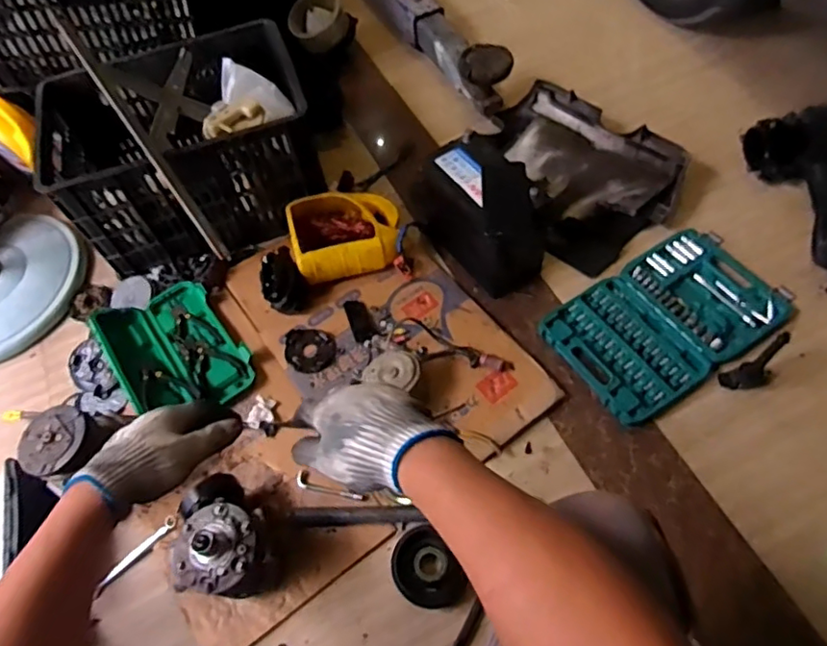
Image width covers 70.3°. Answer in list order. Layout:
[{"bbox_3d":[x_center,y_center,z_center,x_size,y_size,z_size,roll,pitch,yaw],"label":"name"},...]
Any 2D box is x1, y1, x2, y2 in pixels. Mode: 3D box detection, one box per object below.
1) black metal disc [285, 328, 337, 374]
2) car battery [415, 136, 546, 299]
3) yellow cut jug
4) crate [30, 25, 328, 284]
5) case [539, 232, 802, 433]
[{"bbox_3d":[-0.195,0.049,1.116,0.092,0.014,0.096,-2,58,3],"label":"black metal disc"},{"bbox_3d":[0.134,-0.207,1.120,0.136,0.211,0.228,-30,61,-14],"label":"car battery"},{"bbox_3d":[-0.136,-0.179,1.187,0.209,0.086,0.183,-16,58,-5],"label":"yellow cut jug"},{"bbox_3d":[-0.464,-0.365,1.213,0.484,0.242,0.402,-17,58,-6],"label":"crate"},{"bbox_3d":[0.470,-0.012,1.083,0.413,0.031,0.253,-30,61,-13],"label":"case"}]

